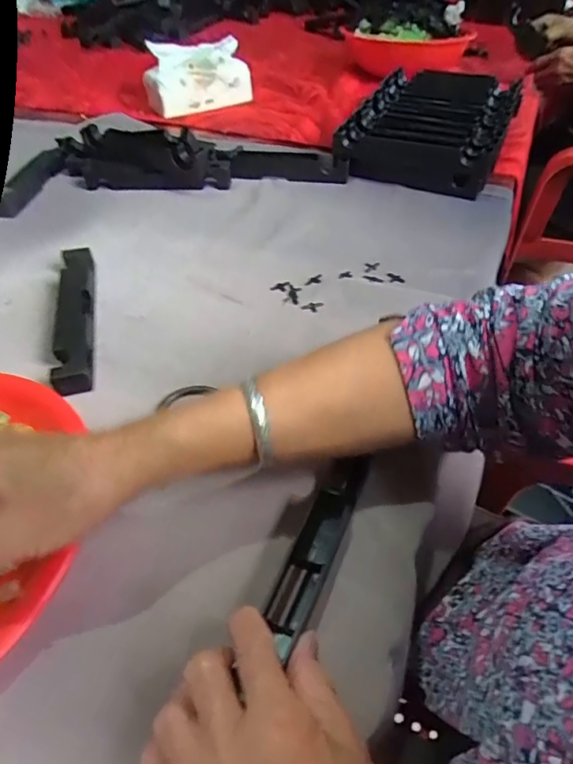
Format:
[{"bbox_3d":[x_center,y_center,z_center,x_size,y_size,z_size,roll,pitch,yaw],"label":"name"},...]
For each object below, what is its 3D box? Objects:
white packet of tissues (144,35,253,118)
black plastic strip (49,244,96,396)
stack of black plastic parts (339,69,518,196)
[{"bbox_3d":[-0.152,-0.513,0.827,0.166,0.079,0.105,-21,51,-17],"label":"white packet of tissues"},{"bbox_3d":[-0.198,-0.066,0.464,0.031,0.028,0.190,-11,49,-9],"label":"black plastic strip"},{"bbox_3d":[0.205,-0.355,0.692,0.195,0.061,0.261,18,51,17],"label":"stack of black plastic parts"}]

